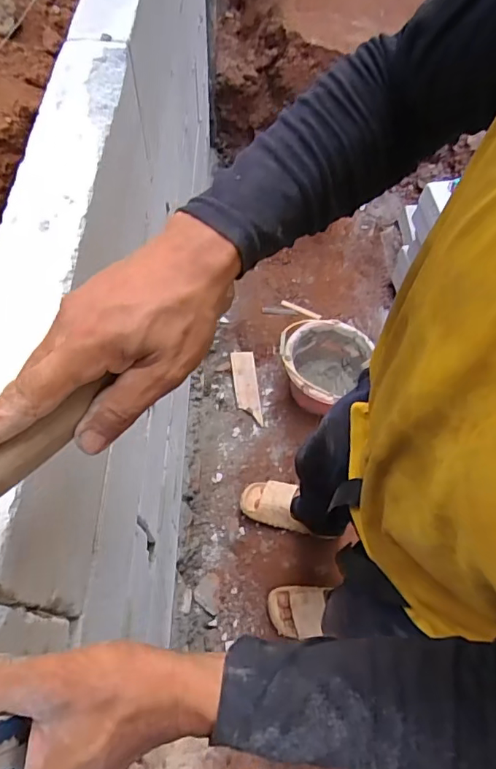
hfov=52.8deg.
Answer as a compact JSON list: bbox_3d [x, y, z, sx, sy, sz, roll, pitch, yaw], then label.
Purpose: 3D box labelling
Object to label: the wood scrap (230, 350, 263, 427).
[{"bbox_3d":[-0.006,0.007,1.654,0.080,0.009,0.263,-1,64,-13],"label":"wood scrap"}]

